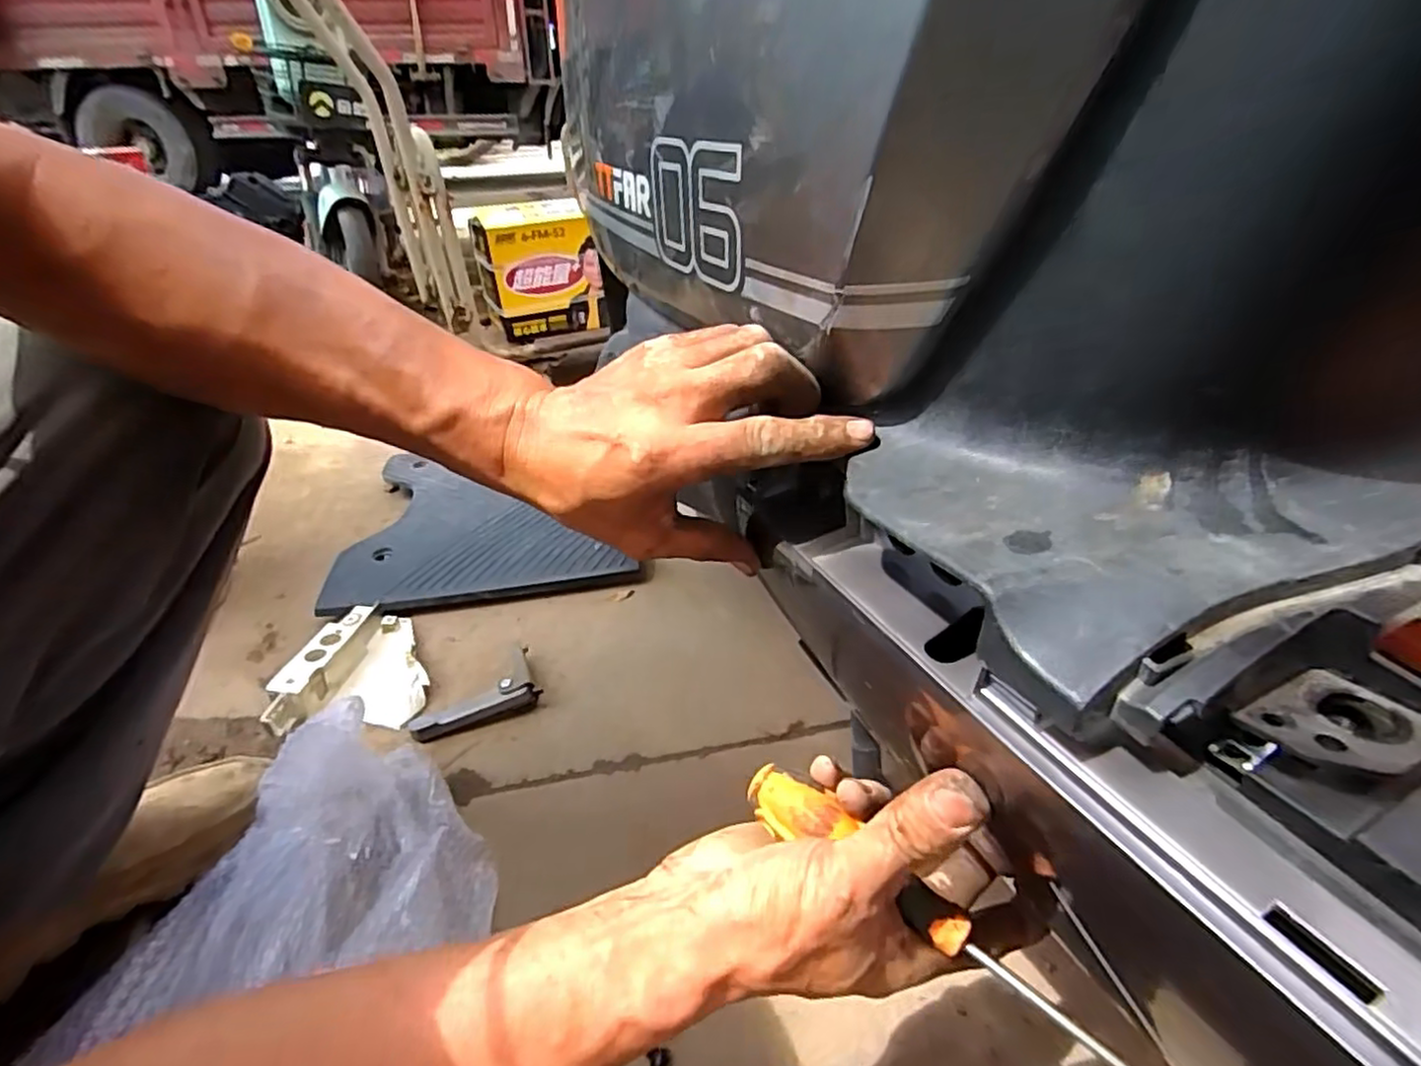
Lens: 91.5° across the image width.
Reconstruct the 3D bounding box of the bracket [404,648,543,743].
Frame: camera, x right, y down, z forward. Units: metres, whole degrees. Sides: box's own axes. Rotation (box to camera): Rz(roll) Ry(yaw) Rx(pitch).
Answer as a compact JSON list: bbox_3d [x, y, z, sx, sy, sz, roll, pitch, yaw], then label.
[{"bbox_3d":[-0.244,0.165,0.710,0.126,0.033,0.080,-17,34,-22],"label":"bracket"}]

